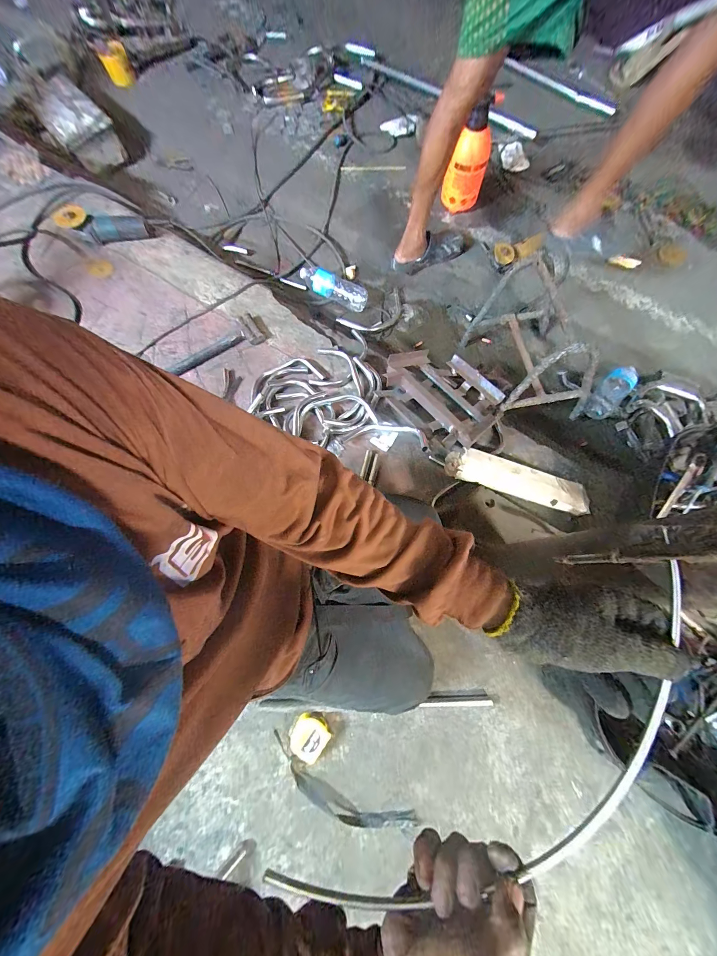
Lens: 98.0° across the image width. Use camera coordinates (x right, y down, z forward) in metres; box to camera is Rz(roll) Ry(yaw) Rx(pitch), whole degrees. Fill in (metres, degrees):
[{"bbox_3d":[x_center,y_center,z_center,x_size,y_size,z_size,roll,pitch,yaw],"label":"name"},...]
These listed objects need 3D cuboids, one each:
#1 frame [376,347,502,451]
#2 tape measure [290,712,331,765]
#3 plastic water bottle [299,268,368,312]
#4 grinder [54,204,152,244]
[{"bbox_3d":[0.228,-0.238,0.852,0.265,0.077,0.323,-42,76,-12],"label":"frame"},{"bbox_3d":[-0.100,0.519,0.628,0.072,0.032,0.081,31,74,10],"label":"tape measure"},{"bbox_3d":[-0.091,-0.705,1.145,0.259,0.094,0.082,20,74,6],"label":"plastic water bottle"},{"bbox_3d":[-0.840,-0.818,1.017,0.291,0.095,0.083,-5,71,-14],"label":"grinder"}]

